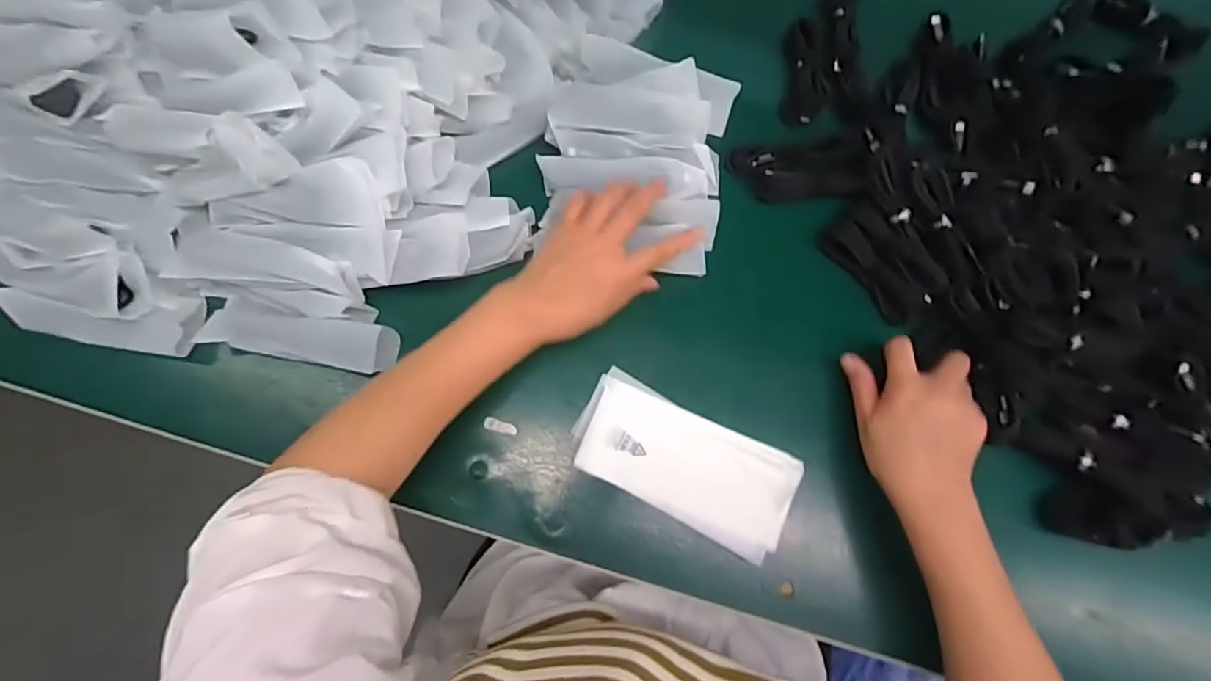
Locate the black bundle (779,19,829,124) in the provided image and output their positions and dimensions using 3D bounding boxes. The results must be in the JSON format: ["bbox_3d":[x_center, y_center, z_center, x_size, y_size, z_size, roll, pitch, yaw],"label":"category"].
[{"bbox_3d":[0.200,-0.266,0.536,0.038,0.027,0.104,4,79,-1],"label":"black bundle"}]

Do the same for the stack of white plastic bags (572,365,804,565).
[{"bbox_3d":[0.066,0.102,0.451,0.186,0.012,0.087,27,79,4],"label":"stack of white plastic bags"}]

